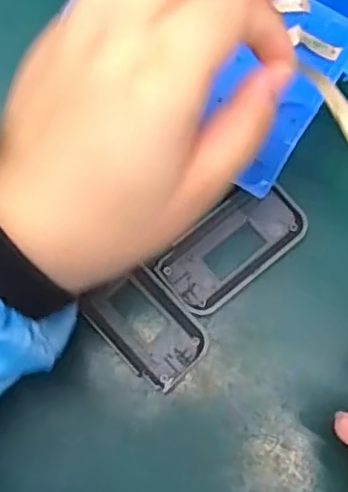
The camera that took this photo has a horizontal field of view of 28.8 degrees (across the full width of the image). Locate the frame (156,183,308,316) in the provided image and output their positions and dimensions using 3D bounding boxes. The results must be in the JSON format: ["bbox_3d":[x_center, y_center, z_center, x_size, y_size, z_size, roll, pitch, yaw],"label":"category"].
[{"bbox_3d":[0.029,0.000,0.340,0.075,0.009,0.037,-39,79,-10],"label":"frame"}]

